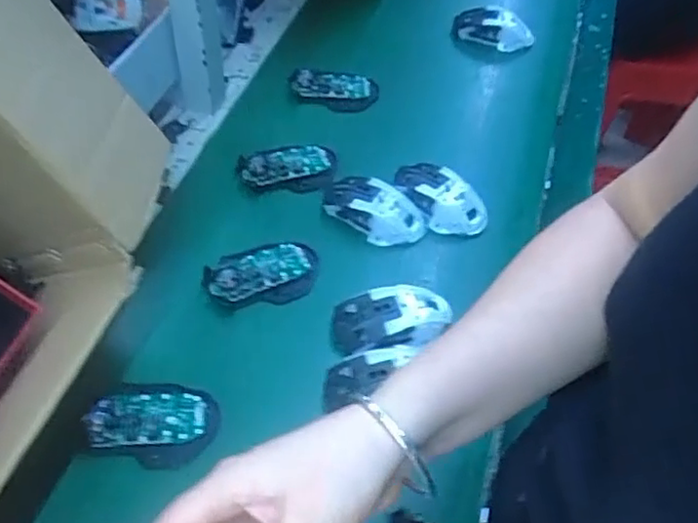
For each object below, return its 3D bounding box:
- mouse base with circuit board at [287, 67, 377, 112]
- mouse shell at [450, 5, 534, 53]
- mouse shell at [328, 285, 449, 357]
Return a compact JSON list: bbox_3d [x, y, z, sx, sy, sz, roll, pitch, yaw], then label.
[{"bbox_3d":[-0.020,-0.227,0.846,0.113,0.016,0.060,4,52,-1],"label":"mouse base with circuit board"},{"bbox_3d":[0.210,-0.340,0.939,0.115,0.029,0.071,14,52,6],"label":"mouse shell"},{"bbox_3d":[0.042,0.053,0.622,0.117,0.036,0.066,-8,53,-11],"label":"mouse shell"}]

